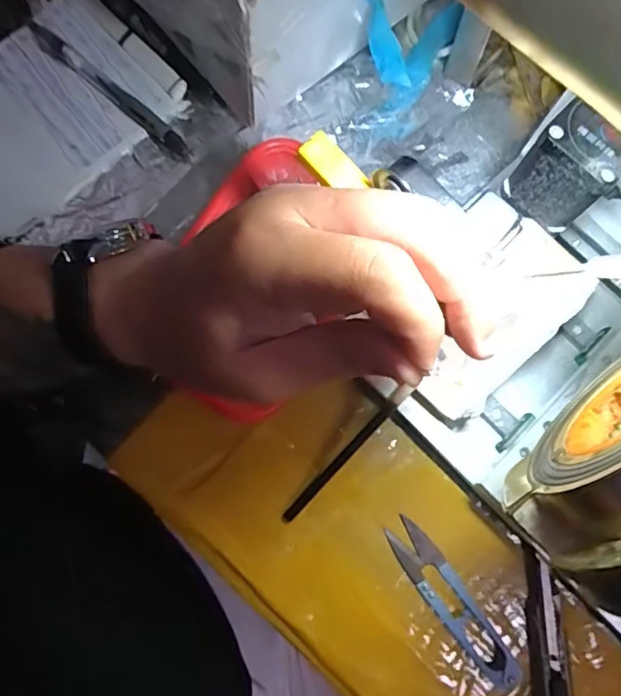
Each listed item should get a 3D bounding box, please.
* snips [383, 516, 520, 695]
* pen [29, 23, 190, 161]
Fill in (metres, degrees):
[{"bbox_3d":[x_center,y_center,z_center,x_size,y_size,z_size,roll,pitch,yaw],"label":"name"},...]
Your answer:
[{"bbox_3d":[0.079,0.142,0.303,0.022,0.008,0.101,-34,81,-7],"label":"snips"},{"bbox_3d":[-0.133,-0.171,0.360,0.141,0.009,0.012,40,81,6],"label":"pen"}]

